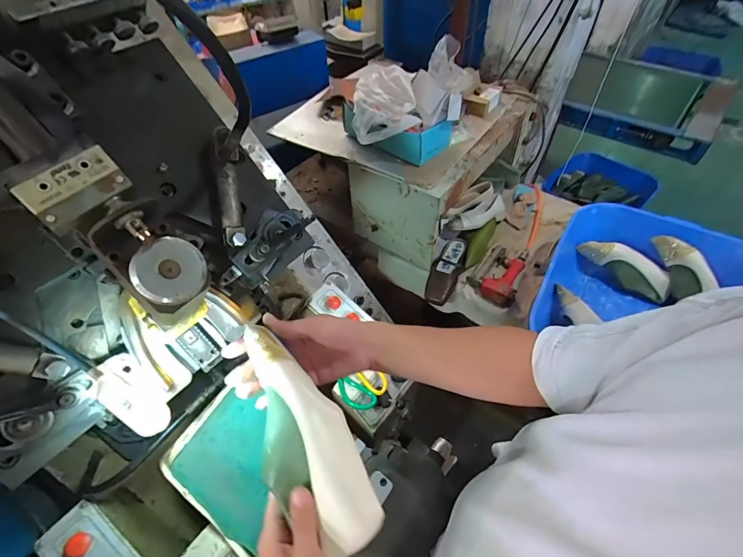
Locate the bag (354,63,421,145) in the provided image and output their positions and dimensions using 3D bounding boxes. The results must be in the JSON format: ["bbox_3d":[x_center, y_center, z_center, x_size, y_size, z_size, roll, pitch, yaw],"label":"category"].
[{"bbox_3d":[0.040,-0.468,0.979,0.166,0.097,0.215,2,51,3],"label":"bag"}]

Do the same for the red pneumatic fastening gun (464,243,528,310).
[{"bbox_3d":[0.383,-0.028,1.092,0.139,0.052,0.226,25,55,20],"label":"red pneumatic fastening gun"}]

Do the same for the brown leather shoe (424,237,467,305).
[{"bbox_3d":[0.228,-0.026,1.111,0.090,0.067,0.246,16,53,15],"label":"brown leather shoe"}]

